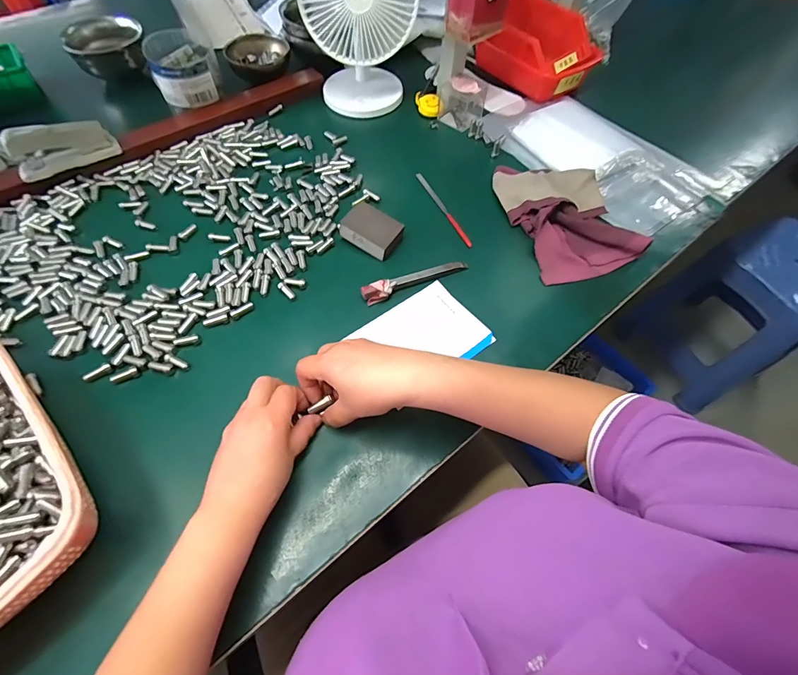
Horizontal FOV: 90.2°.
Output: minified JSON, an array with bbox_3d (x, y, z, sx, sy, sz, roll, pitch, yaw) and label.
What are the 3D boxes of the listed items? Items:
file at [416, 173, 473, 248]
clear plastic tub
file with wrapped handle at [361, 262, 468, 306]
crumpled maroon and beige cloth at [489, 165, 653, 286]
[{"bbox_3d":[0.062,-0.185,0.566,0.009,0.011,0.159,-22,64,-13],"label":"file"},{"bbox_3d":[-0.343,-0.429,0.645,0.097,0.085,0.115,-23,63,-16],"label":"clear plastic tub"},{"bbox_3d":[0.021,-0.069,0.486,0.136,0.018,0.020,-18,62,-14],"label":"file with wrapped handle"},{"bbox_3d":[0.222,-0.168,0.544,0.138,0.040,0.206,-13,61,-11],"label":"crumpled maroon and beige cloth"}]

